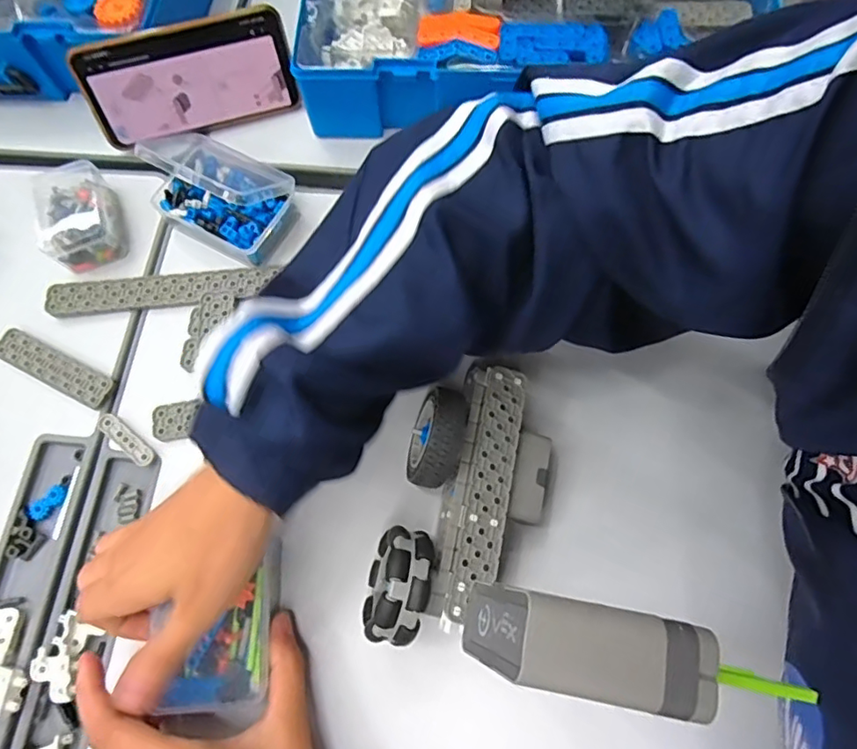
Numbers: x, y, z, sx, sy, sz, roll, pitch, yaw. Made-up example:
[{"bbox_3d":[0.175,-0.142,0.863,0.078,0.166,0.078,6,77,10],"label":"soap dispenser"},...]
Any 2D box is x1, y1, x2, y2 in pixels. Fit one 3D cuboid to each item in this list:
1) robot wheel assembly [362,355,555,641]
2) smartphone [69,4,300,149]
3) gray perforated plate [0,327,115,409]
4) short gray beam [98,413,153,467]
[{"bbox_3d":[0.023,0.074,0.336,0.086,0.061,0.167,15,72,7],"label":"robot wheel assembly"},{"bbox_3d":[-0.191,-0.236,0.448,0.160,0.075,0.006,-17,40,-7],"label":"smartphone"},{"bbox_3d":[-0.271,-0.004,0.405,0.097,0.010,0.025,25,74,10],"label":"gray perforated plate"},{"bbox_3d":[-0.207,0.045,0.383,0.048,0.008,0.012,39,77,14],"label":"short gray beam"}]

